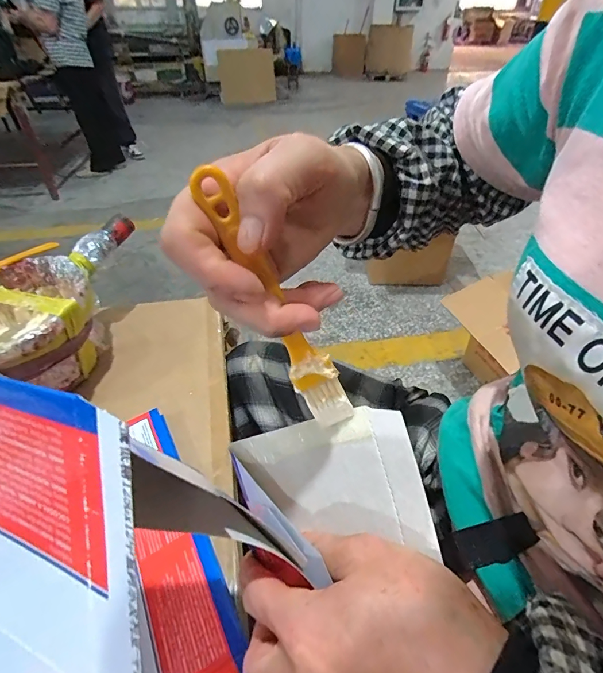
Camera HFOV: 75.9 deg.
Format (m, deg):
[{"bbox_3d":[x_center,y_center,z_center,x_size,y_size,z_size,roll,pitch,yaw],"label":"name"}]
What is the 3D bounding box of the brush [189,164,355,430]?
[{"bbox_3d":[-0.010,-0.008,0.182,0.021,0.141,0.013,-13,31,32],"label":"brush"}]

